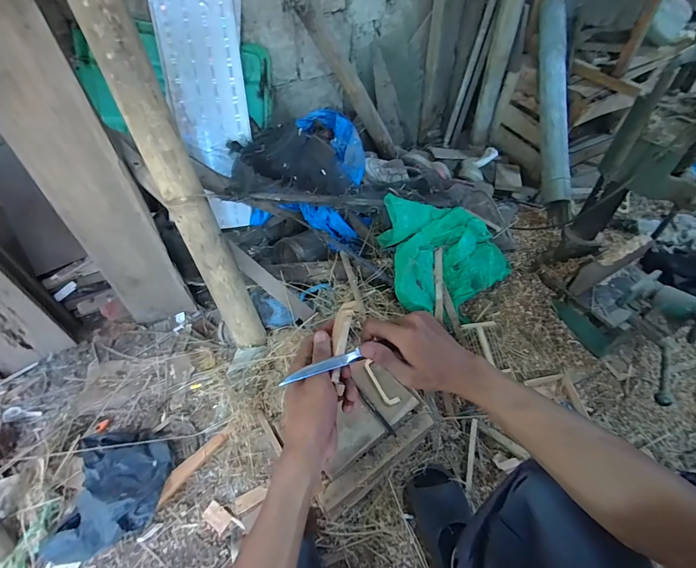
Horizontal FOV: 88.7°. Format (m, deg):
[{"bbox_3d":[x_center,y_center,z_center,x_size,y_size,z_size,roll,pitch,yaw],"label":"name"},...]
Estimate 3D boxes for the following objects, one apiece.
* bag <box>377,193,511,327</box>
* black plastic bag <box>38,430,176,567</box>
[{"bbox_3d":[0.273,-0.088,0.981,0.322,0.188,0.276,-12,49,-8],"label":"bag"},{"bbox_3d":[-0.483,0.430,0.740,0.211,0.070,0.236,1,49,3],"label":"black plastic bag"}]

